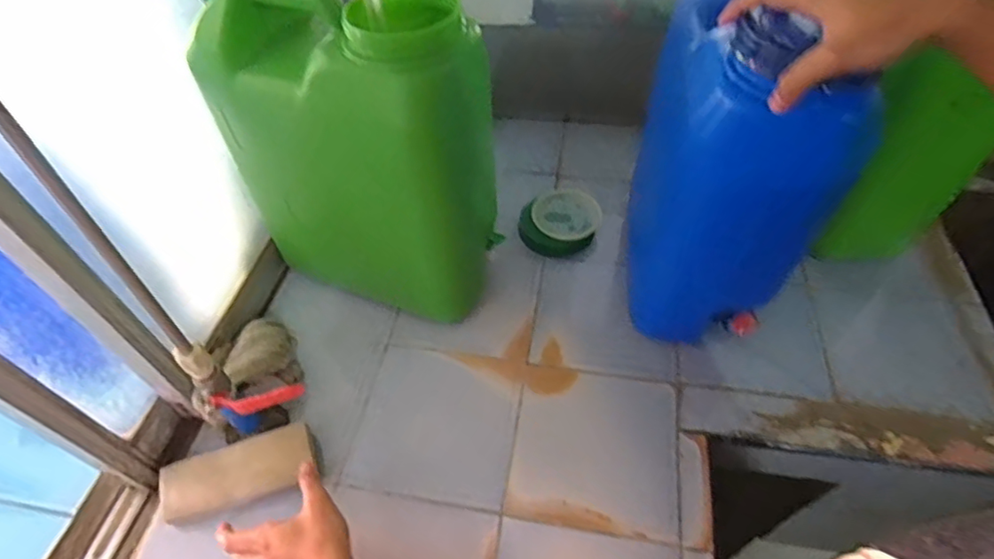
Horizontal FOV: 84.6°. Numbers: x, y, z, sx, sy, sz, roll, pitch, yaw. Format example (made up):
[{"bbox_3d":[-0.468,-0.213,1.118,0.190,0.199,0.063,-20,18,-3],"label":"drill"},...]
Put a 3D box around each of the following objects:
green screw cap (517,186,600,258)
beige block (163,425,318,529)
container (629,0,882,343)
[{"bbox_3d":[0.106,-0.100,0.917,0.122,0.046,0.147,21,54,19],"label":"green screw cap"},{"bbox_3d":[-0.306,0.228,0.646,0.179,0.029,0.071,-14,51,-9],"label":"beige block"},{"bbox_3d":[0.272,-0.138,0.669,0.160,0.426,0.281,5,51,7],"label":"container"}]

